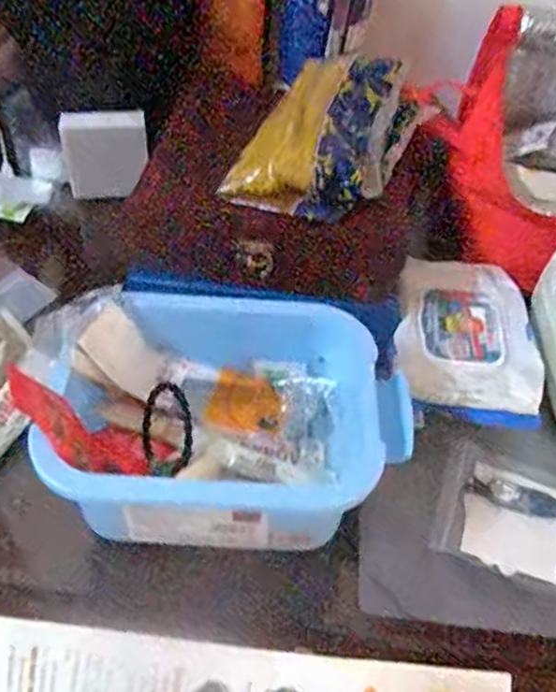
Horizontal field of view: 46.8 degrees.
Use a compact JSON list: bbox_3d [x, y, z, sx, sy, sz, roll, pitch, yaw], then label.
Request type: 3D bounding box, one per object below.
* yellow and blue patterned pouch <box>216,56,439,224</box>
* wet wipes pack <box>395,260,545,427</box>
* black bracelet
[{"bbox_3d":[0.048,-0.164,0.511,0.097,0.062,0.180,26,53,17],"label":"yellow and blue patterned pouch"},{"bbox_3d":[0.148,-0.003,0.512,0.106,0.034,0.162,7,50,2],"label":"wet wipes pack"},{"bbox_3d":[-0.066,0.050,0.384,0.046,0.008,0.057,0,81,41],"label":"black bracelet"}]

